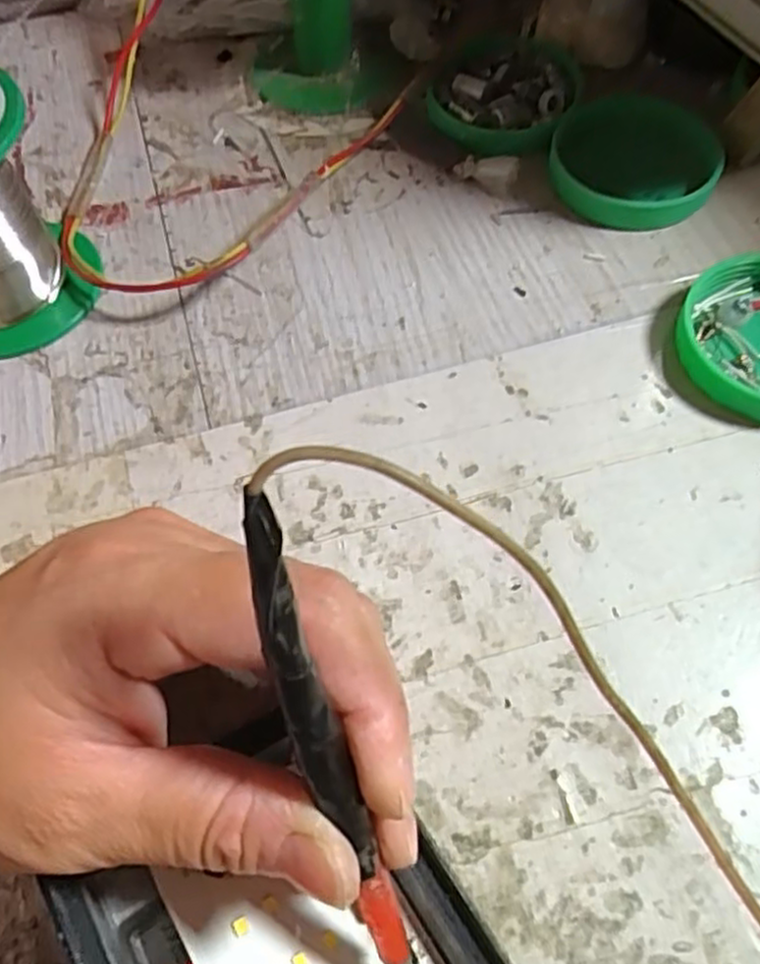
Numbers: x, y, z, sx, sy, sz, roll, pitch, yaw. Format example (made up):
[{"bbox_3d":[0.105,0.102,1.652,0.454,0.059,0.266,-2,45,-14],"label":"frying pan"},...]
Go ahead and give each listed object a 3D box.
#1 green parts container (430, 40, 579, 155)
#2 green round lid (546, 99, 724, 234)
[{"bbox_3d":[0.055,-0.170,0.314,0.059,0.012,0.071,26,66,16],"label":"green parts container"},{"bbox_3d":[0.101,-0.128,0.290,0.063,0.013,0.059,-1,61,2],"label":"green round lid"}]

